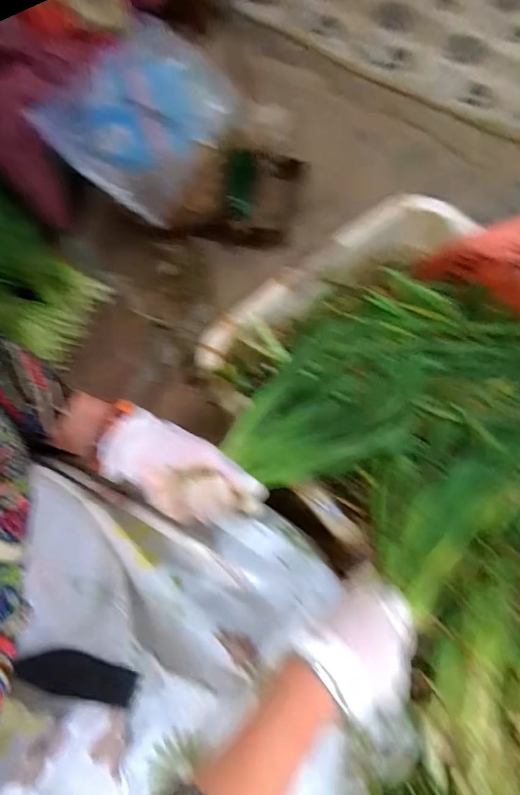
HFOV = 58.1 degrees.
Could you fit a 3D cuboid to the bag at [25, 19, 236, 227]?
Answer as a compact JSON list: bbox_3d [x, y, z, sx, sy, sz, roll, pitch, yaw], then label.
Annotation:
[{"bbox_3d":[-0.218,-0.572,0.980,0.248,0.212,0.397,40,75,13],"label":"bag"}]

